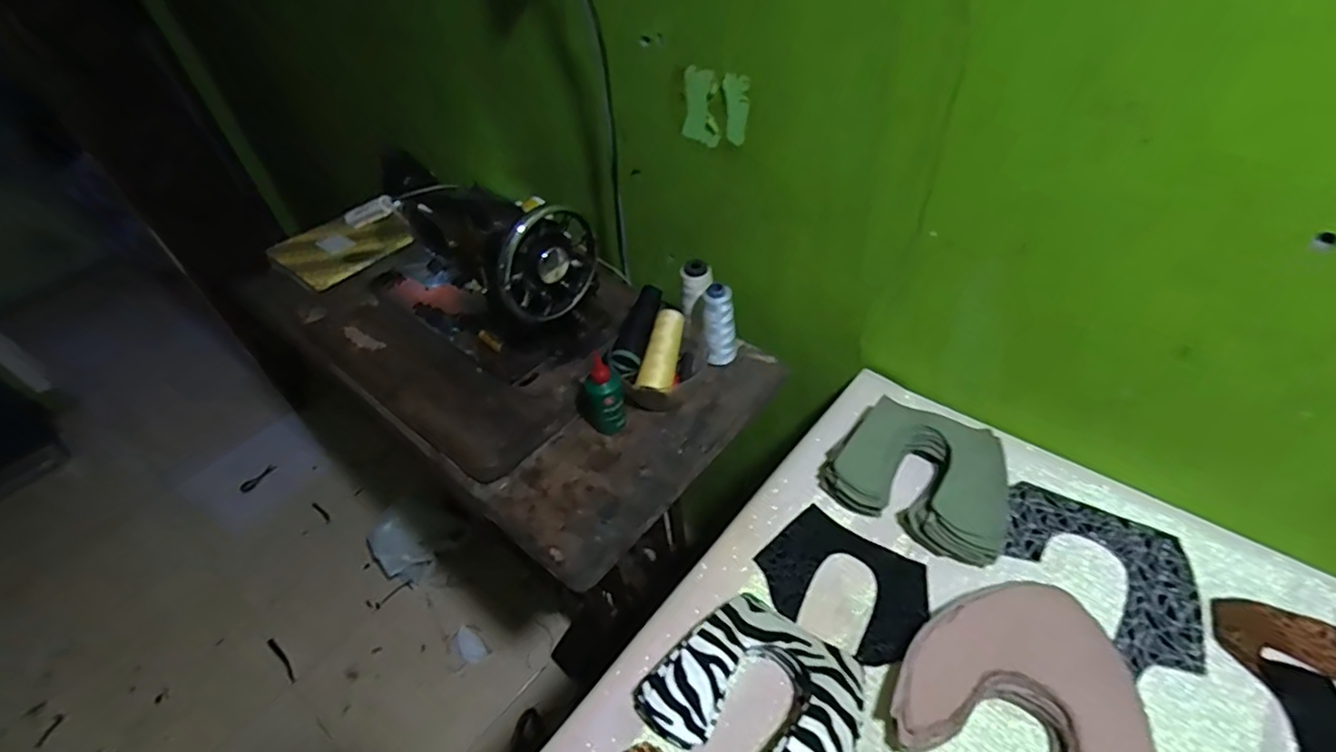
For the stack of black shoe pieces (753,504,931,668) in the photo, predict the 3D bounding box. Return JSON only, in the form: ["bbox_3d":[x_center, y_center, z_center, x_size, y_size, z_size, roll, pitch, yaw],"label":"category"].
[{"bbox_3d":[0.165,0.194,0.572,0.148,0.014,0.111,23,53,27],"label":"stack of black shoe pieces"}]

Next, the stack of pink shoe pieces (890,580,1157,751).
[{"bbox_3d":[0.286,0.253,0.482,0.170,0.033,0.175,23,53,27],"label":"stack of pink shoe pieces"}]

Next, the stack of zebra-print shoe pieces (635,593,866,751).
[{"bbox_3d":[0.077,0.266,0.493,0.160,0.044,0.134,26,54,29],"label":"stack of zebra-print shoe pieces"}]

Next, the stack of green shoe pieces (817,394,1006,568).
[{"bbox_3d":[0.260,0.099,0.626,0.171,0.047,0.134,22,52,26],"label":"stack of green shoe pieces"}]

